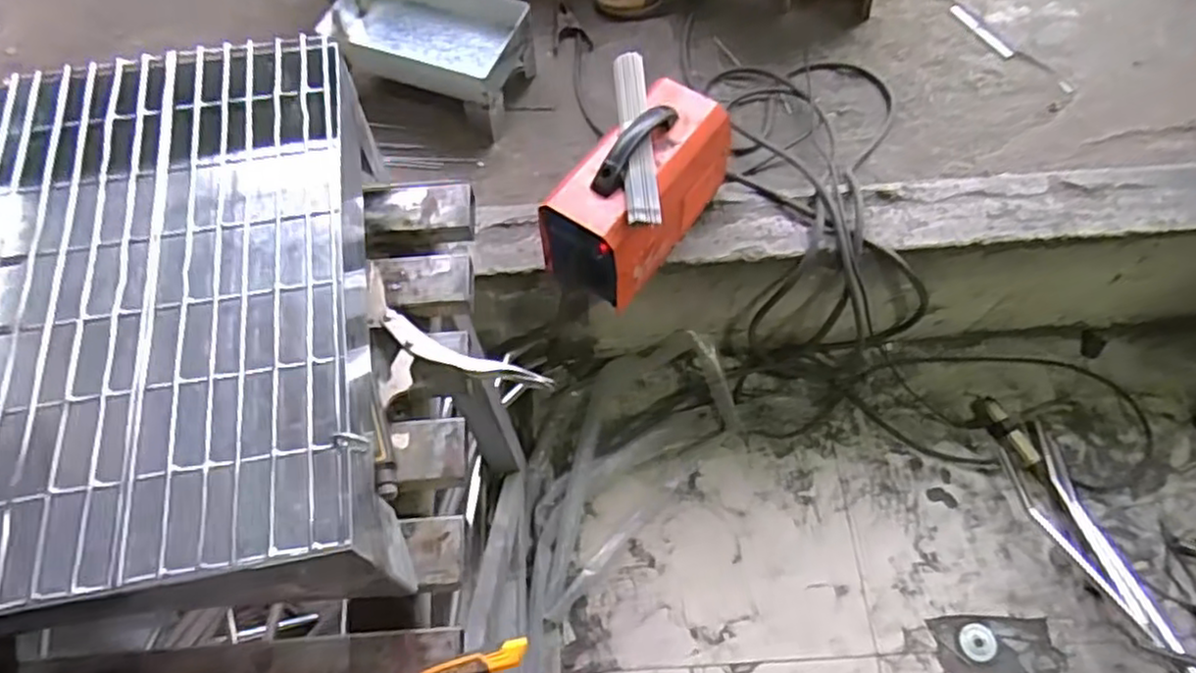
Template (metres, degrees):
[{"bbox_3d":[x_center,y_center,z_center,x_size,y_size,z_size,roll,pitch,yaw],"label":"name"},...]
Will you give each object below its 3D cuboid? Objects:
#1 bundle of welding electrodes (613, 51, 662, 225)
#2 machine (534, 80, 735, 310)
[{"bbox_3d":[0.055,-0.292,1.026,0.047,0.032,0.295,-3,61,-2],"label":"bundle of welding electrodes"},{"bbox_3d":[0.067,-0.230,1.106,0.144,0.217,0.311,35,66,18],"label":"machine"}]

